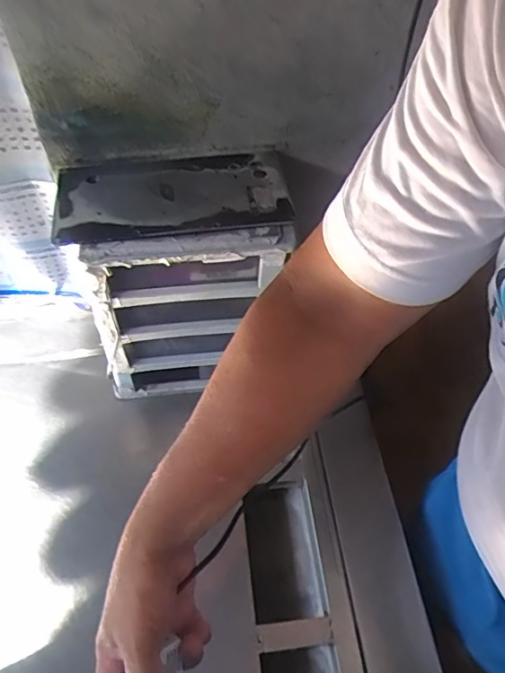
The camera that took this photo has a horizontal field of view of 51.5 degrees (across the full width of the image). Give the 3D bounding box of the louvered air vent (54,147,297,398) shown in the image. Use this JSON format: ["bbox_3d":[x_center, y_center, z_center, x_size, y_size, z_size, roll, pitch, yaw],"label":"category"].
[{"bbox_3d":[-0.079,-0.065,0.637,0.226,0.253,0.152,-6,55,-6],"label":"louvered air vent"}]

